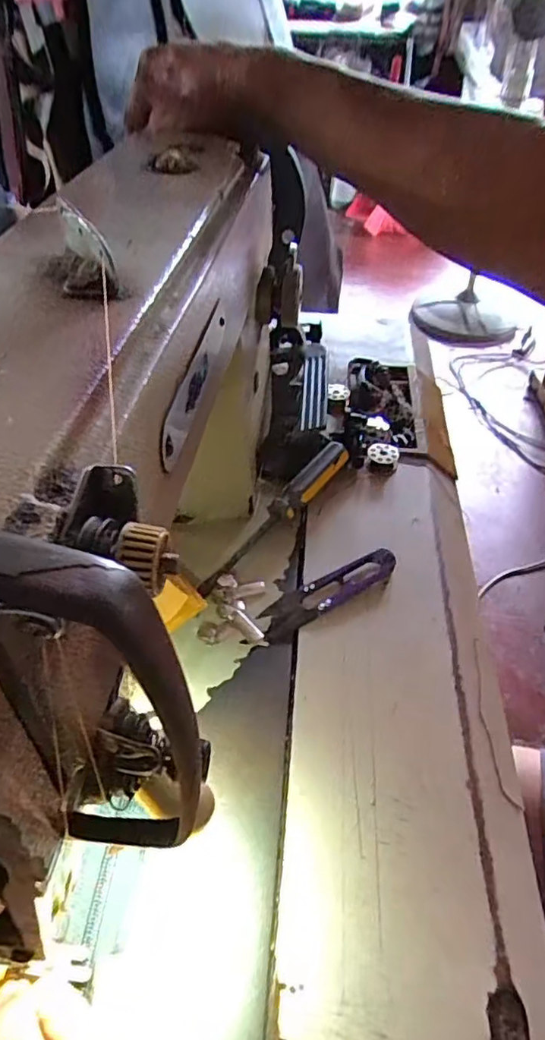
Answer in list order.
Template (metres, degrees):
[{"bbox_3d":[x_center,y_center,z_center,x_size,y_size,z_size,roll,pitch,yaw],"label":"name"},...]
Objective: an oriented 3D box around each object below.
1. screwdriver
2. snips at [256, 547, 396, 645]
[{"bbox_3d":[0.006,-0.006,0.416,0.017,0.020,0.163,28,49,25],"label":"screwdriver"},{"bbox_3d":[0.037,0.045,0.379,0.104,0.006,0.026,-26,50,-26],"label":"snips"}]

